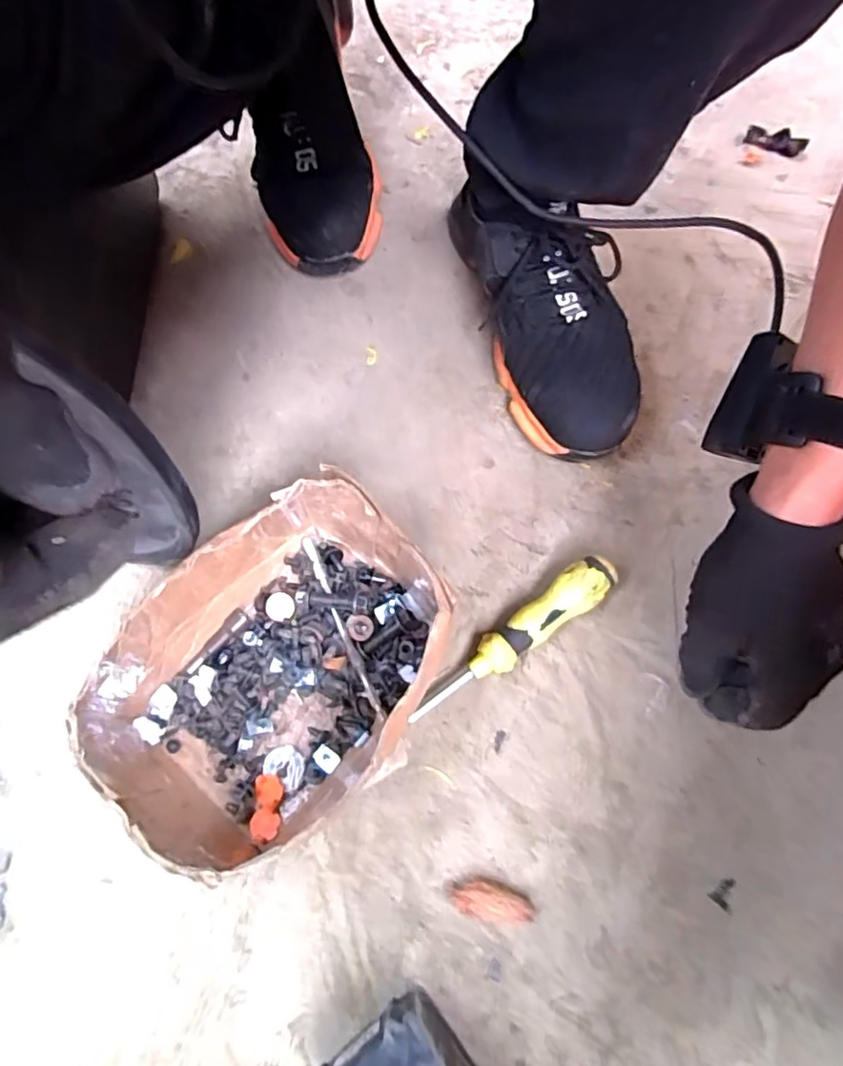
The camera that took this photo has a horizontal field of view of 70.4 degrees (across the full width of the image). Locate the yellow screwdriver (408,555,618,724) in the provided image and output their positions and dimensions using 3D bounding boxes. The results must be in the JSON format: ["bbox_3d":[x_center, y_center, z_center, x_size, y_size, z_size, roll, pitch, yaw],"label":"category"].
[{"bbox_3d":[0.061,0.071,0.407,0.164,0.029,0.031,-34,75,-11],"label":"yellow screwdriver"}]

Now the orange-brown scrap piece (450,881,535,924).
[{"bbox_3d":[0.043,0.224,0.363,0.049,0.012,0.020,12,72,3],"label":"orange-brown scrap piece"}]

